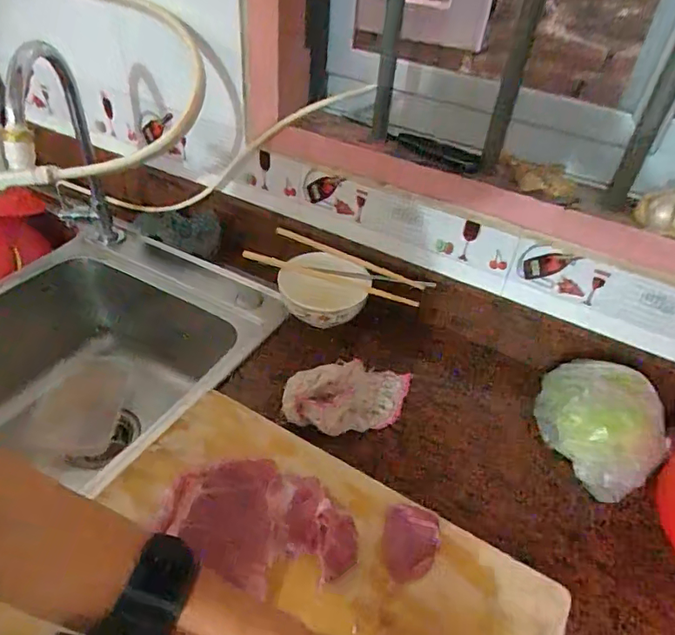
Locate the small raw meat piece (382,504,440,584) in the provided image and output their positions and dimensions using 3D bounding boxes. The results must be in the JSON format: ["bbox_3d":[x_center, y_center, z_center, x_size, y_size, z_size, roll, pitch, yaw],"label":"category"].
[{"bbox_3d":[0.064,0.197,0.451,0.048,0.011,0.063,10,42,6],"label":"small raw meat piece"}]

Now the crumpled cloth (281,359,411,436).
[{"bbox_3d":[0.018,0.087,0.569,0.146,0.056,0.064,0,40,-24],"label":"crumpled cloth"}]

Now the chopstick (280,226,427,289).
[{"bbox_3d":[0.008,-0.082,0.690,0.231,0.012,0.014,25,46,22],"label":"chopstick"}]

